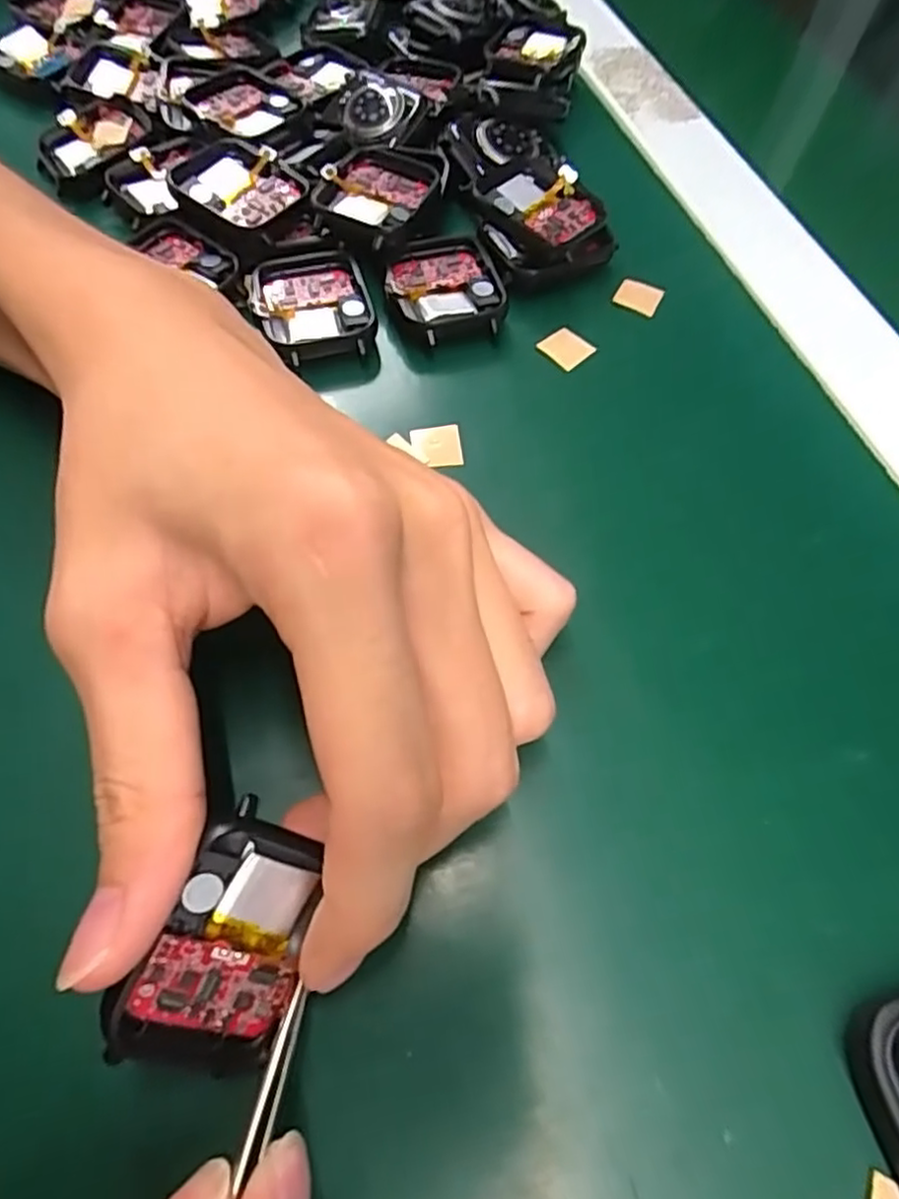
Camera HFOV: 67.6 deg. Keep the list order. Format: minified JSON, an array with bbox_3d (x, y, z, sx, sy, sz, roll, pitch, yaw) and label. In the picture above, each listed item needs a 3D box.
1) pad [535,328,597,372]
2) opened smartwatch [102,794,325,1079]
[{"bbox_3d":[0.040,-0.086,0.229,0.016,0.004,0.013,42,81,15],"label":"pad"},{"bbox_3d":[-0.044,0.065,0.133,0.032,0.014,0.047,31,78,-33],"label":"opened smartwatch"}]

